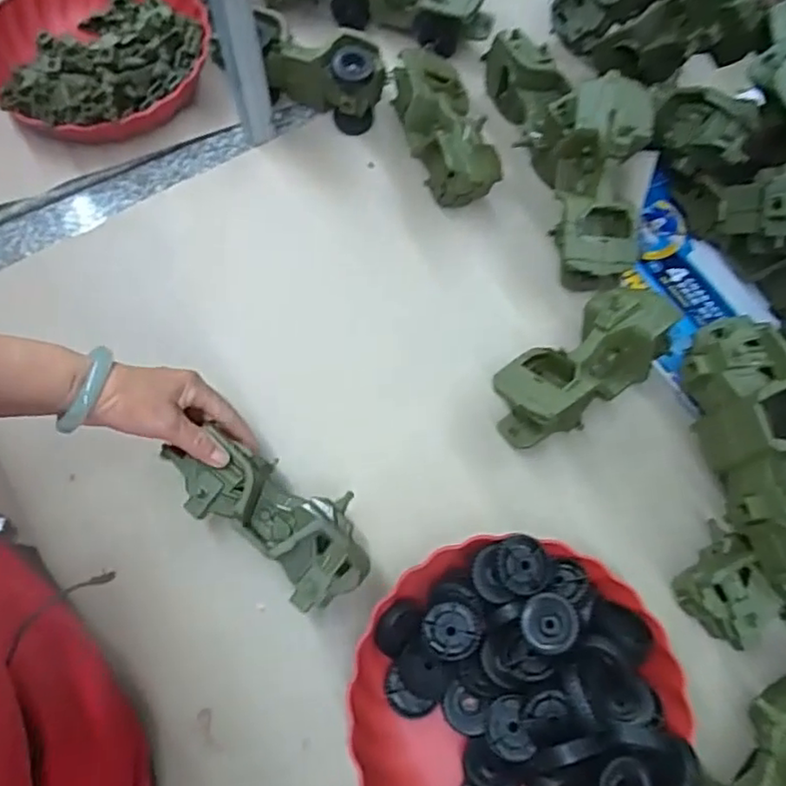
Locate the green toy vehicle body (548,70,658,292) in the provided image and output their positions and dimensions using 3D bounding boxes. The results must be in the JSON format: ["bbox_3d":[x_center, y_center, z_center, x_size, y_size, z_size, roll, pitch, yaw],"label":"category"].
[{"bbox_3d":[0.196,-0.196,0.608,0.082,0.082,0.191,-1,97,-2],"label":"green toy vehicle body"}]

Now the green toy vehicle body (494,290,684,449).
[{"bbox_3d":[0.166,-0.022,0.573,0.179,0.083,0.083,-36,73,-15],"label":"green toy vehicle body"}]

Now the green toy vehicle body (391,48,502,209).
[{"bbox_3d":[0.054,-0.281,0.678,0.080,0.067,0.186,-14,69,-7],"label":"green toy vehicle body"}]

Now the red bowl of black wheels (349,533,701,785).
[{"bbox_3d":[0.092,0.233,0.470,0.239,0.069,0.236,1,68,-1],"label":"red bowl of black wheels"}]

